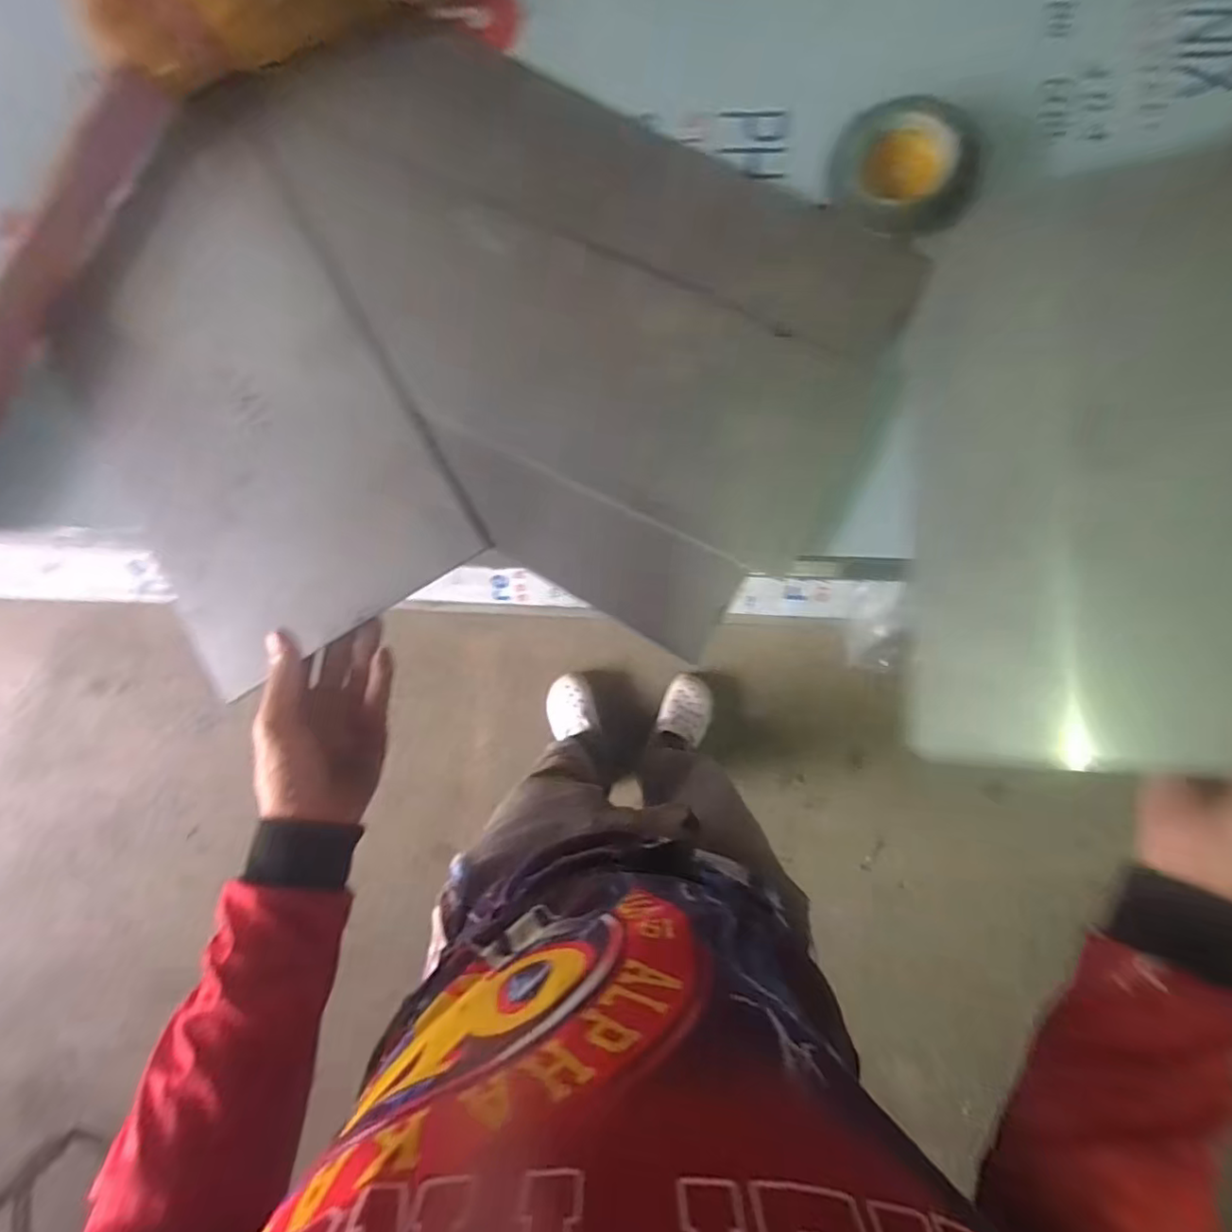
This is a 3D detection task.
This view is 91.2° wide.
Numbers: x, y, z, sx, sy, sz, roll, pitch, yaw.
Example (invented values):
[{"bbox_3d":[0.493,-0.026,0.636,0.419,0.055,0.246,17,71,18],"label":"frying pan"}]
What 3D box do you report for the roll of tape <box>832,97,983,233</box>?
[{"bbox_3d":[0.194,-0.303,0.408,0.090,0.015,0.094,-4,88,4],"label":"roll of tape"}]

